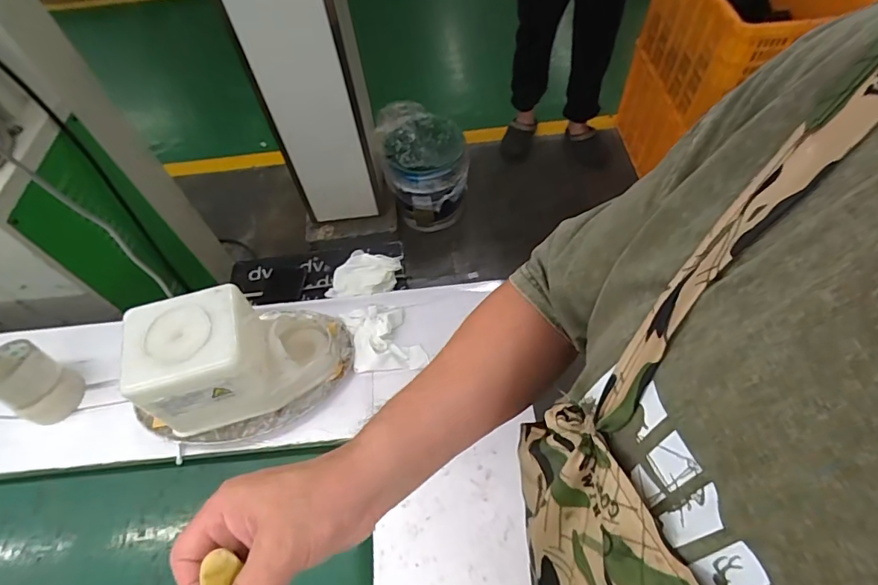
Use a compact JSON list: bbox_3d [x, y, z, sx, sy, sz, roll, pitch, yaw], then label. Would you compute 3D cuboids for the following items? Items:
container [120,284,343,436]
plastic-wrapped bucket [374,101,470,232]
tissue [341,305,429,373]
[{"bbox_3d":[-0.284,0.082,0.682,0.242,0.178,0.149,-17,58,-6],"label":"container"},{"bbox_3d":[-0.050,-0.432,1.637,0.284,0.359,0.285,-2,58,3],"label":"plastic-wrapped bucket"},{"bbox_3d":[-0.091,0.069,0.762,0.113,0.032,0.121,-16,58,-6],"label":"tissue"}]

